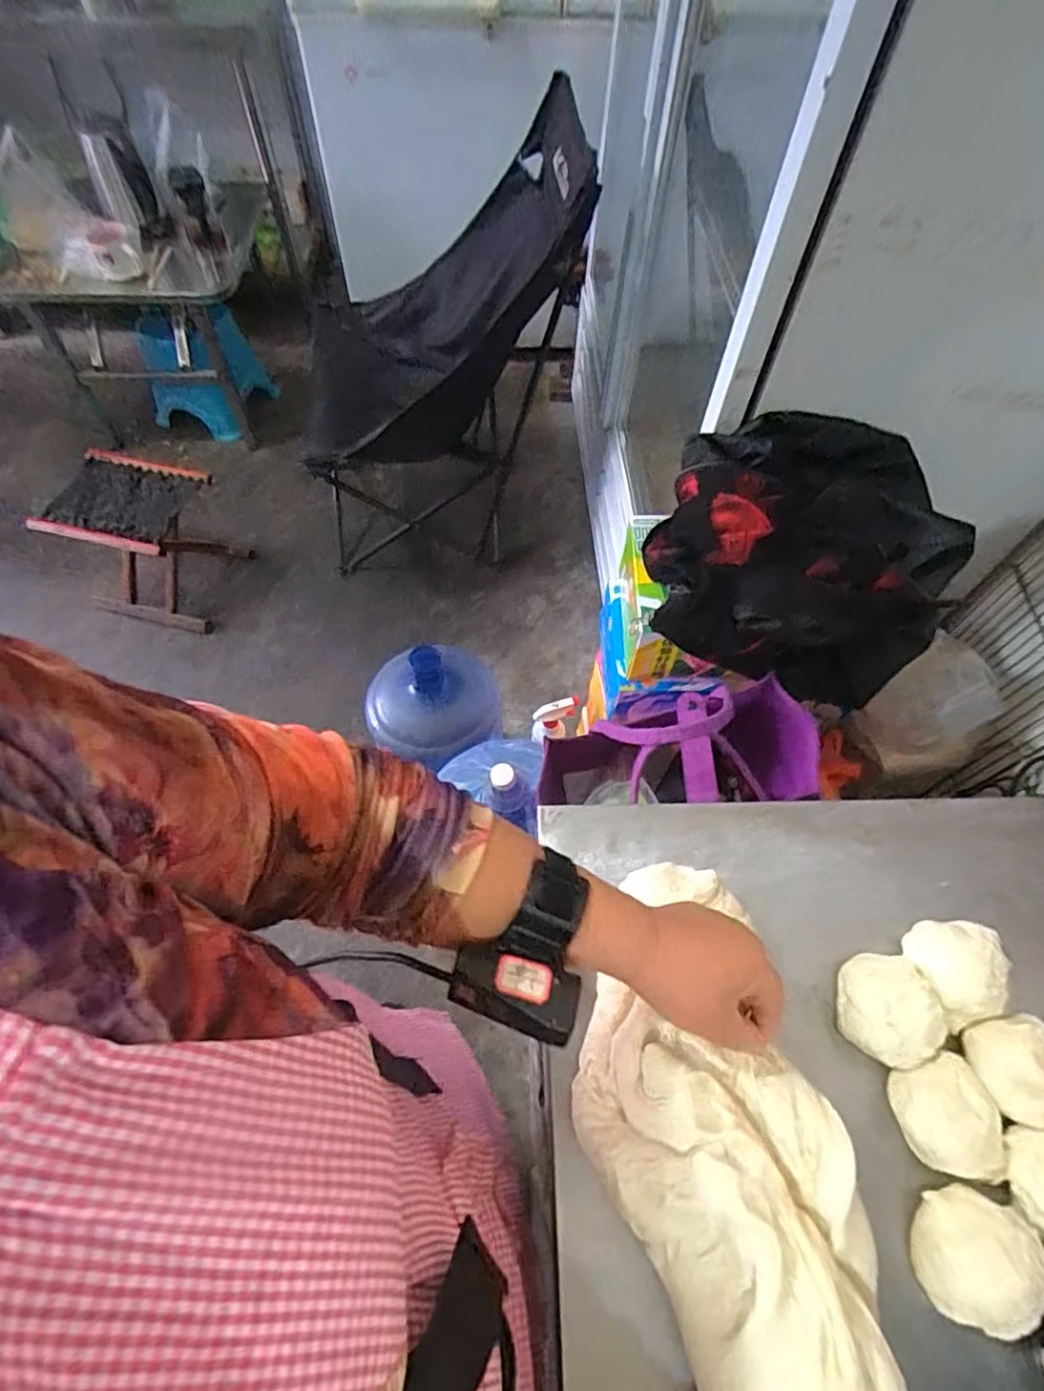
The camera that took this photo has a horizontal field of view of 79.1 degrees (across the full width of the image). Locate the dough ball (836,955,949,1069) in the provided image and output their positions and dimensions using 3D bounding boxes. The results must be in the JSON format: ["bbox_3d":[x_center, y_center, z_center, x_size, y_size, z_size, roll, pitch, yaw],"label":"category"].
[{"bbox_3d":[0.257,0.221,0.446,0.059,0.051,0.068,-11,61,-8],"label":"dough ball"}]

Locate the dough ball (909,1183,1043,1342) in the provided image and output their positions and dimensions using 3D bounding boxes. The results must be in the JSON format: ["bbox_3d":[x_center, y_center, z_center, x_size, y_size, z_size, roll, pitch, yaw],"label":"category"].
[{"bbox_3d":[0.271,0.337,0.379,0.060,0.047,0.066,1,60,-1],"label":"dough ball"}]

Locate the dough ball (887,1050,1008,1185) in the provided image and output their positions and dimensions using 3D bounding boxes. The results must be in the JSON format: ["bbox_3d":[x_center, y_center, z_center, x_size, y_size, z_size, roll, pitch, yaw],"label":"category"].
[{"bbox_3d":[0.279,0.279,0.417,0.064,0.045,0.066,1,60,-1],"label":"dough ball"}]

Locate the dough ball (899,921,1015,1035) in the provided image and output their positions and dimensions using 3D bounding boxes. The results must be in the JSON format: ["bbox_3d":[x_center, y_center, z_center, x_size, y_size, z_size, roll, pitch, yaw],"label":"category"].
[{"bbox_3d":[0.320,0.199,0.464,0.071,0.041,0.067,1,60,-1],"label":"dough ball"}]

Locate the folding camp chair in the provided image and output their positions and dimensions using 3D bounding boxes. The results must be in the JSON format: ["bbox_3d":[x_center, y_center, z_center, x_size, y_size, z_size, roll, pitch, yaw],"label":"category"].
[{"bbox_3d":[-0.169,-0.803,1.455,0.684,0.753,0.635,-6,60,-5],"label":"folding camp chair"}]

